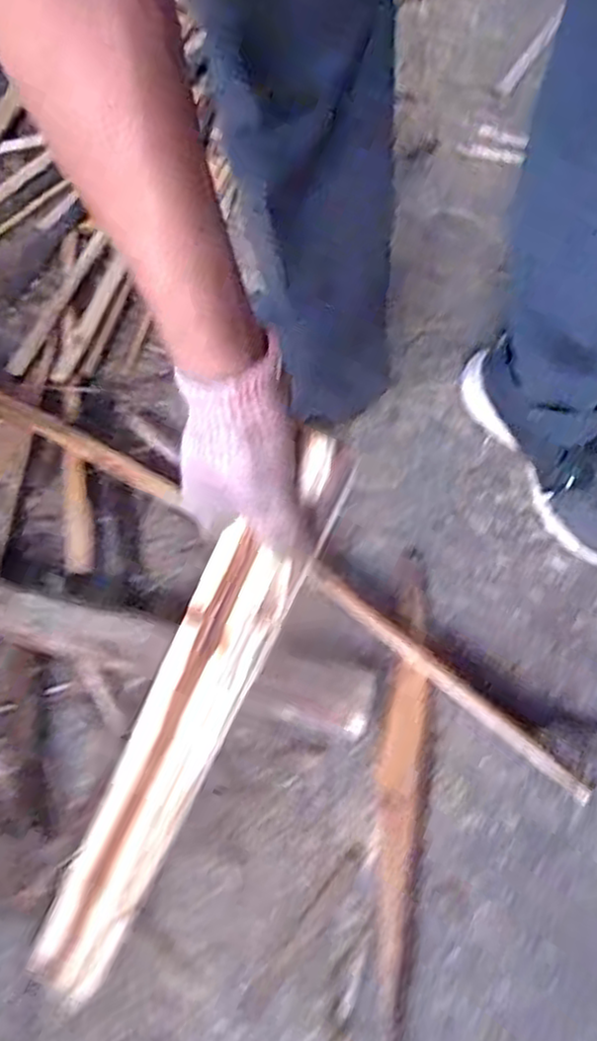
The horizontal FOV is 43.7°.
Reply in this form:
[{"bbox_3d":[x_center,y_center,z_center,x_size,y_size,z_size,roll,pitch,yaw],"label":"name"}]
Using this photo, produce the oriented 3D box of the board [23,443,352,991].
[{"bbox_3d":[-0.089,0.155,0.532,0.061,0.030,0.482,31,106,13],"label":"board"}]

